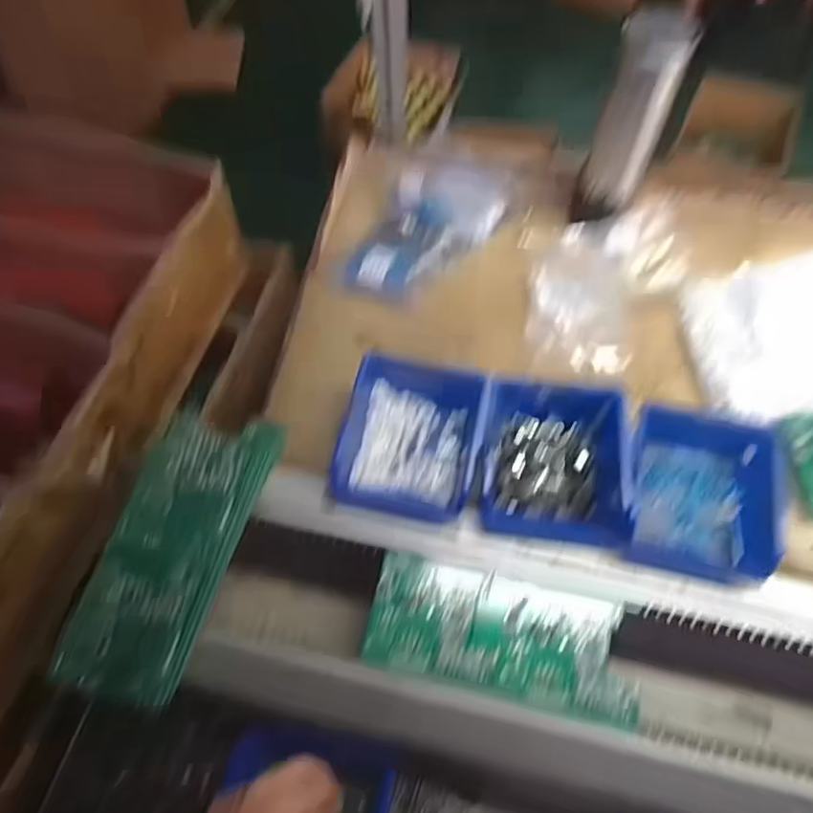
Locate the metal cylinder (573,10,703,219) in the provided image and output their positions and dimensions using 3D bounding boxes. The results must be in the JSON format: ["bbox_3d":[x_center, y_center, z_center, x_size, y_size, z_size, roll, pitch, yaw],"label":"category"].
[{"bbox_3d":[0.213,-0.264,0.583,0.063,0.193,0.048,11,61,7],"label":"metal cylinder"}]

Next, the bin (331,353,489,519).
[{"bbox_3d":[0.005,0.022,0.551,0.122,0.055,0.148,9,61,6],"label":"bin"}]

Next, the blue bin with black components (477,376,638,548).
[{"bbox_3d":[0.130,0.045,0.536,0.124,0.058,0.147,4,60,4],"label":"blue bin with black components"}]

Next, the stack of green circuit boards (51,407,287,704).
[{"bbox_3d":[-0.195,0.114,0.502,0.104,0.024,0.235,13,61,9],"label":"stack of green circuit boards"}]

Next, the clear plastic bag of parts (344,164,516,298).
[{"bbox_3d":[0.027,-0.194,0.666,0.123,0.028,0.207,28,73,-1],"label":"clear plastic bag of parts"}]

